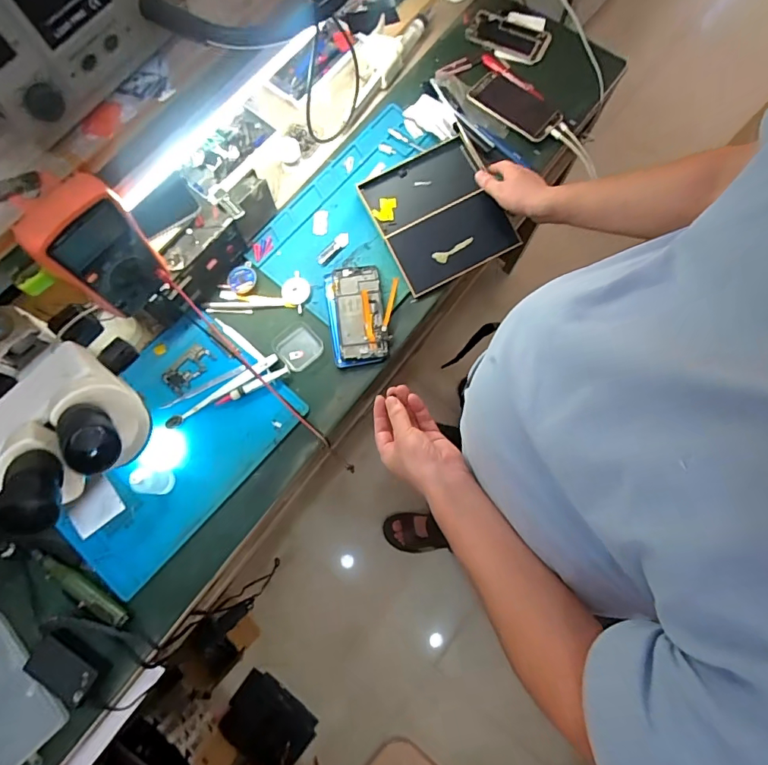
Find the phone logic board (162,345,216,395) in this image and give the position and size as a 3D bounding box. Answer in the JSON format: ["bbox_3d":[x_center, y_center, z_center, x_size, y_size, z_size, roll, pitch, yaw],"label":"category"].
[{"bbox_3d":[-0.293,-0.022,0.703,0.042,0.008,0.077,39,79,10],"label":"phone logic board"}]

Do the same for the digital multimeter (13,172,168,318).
[{"bbox_3d":[-0.300,-0.135,0.500,0.046,0.157,0.105,39,79,10],"label":"digital multimeter"}]

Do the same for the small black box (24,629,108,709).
[{"bbox_3d":[-0.399,0.355,0.585,0.089,0.024,0.055,34,79,9],"label":"small black box"}]

